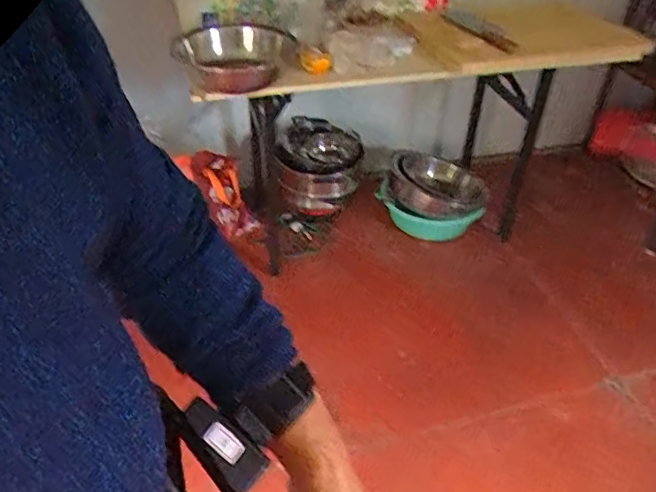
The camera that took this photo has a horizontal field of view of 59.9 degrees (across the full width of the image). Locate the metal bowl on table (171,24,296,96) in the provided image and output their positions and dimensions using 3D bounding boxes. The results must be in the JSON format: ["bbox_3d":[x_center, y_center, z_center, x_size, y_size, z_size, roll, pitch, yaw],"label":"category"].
[{"bbox_3d":[-0.231,-0.453,1.348,0.231,0.089,0.251,3,42,-2],"label":"metal bowl on table"}]

